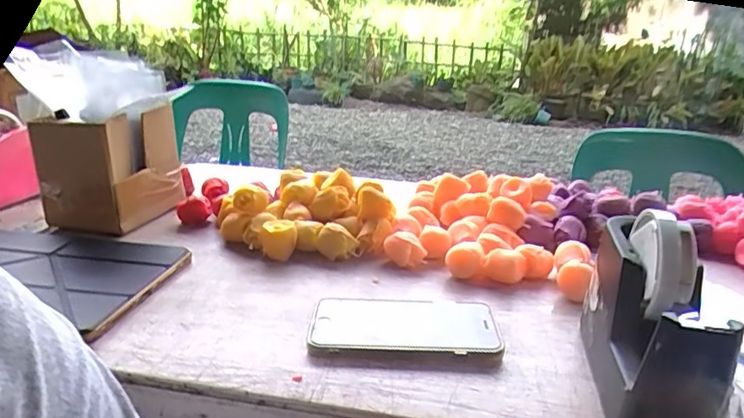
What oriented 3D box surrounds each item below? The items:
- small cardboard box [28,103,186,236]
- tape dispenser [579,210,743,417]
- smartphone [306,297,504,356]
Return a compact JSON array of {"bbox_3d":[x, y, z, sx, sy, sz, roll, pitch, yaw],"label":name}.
[{"bbox_3d":[-0.320,-0.053,0.704,0.109,0.126,0.149,7,21,13],"label":"small cardboard box"},{"bbox_3d":[0.198,0.075,0.406,0.064,0.122,0.175,7,21,13],"label":"tape dispenser"},{"bbox_3d":[0.026,0.097,0.484,0.155,0.006,0.078,2,24,2],"label":"smartphone"}]

